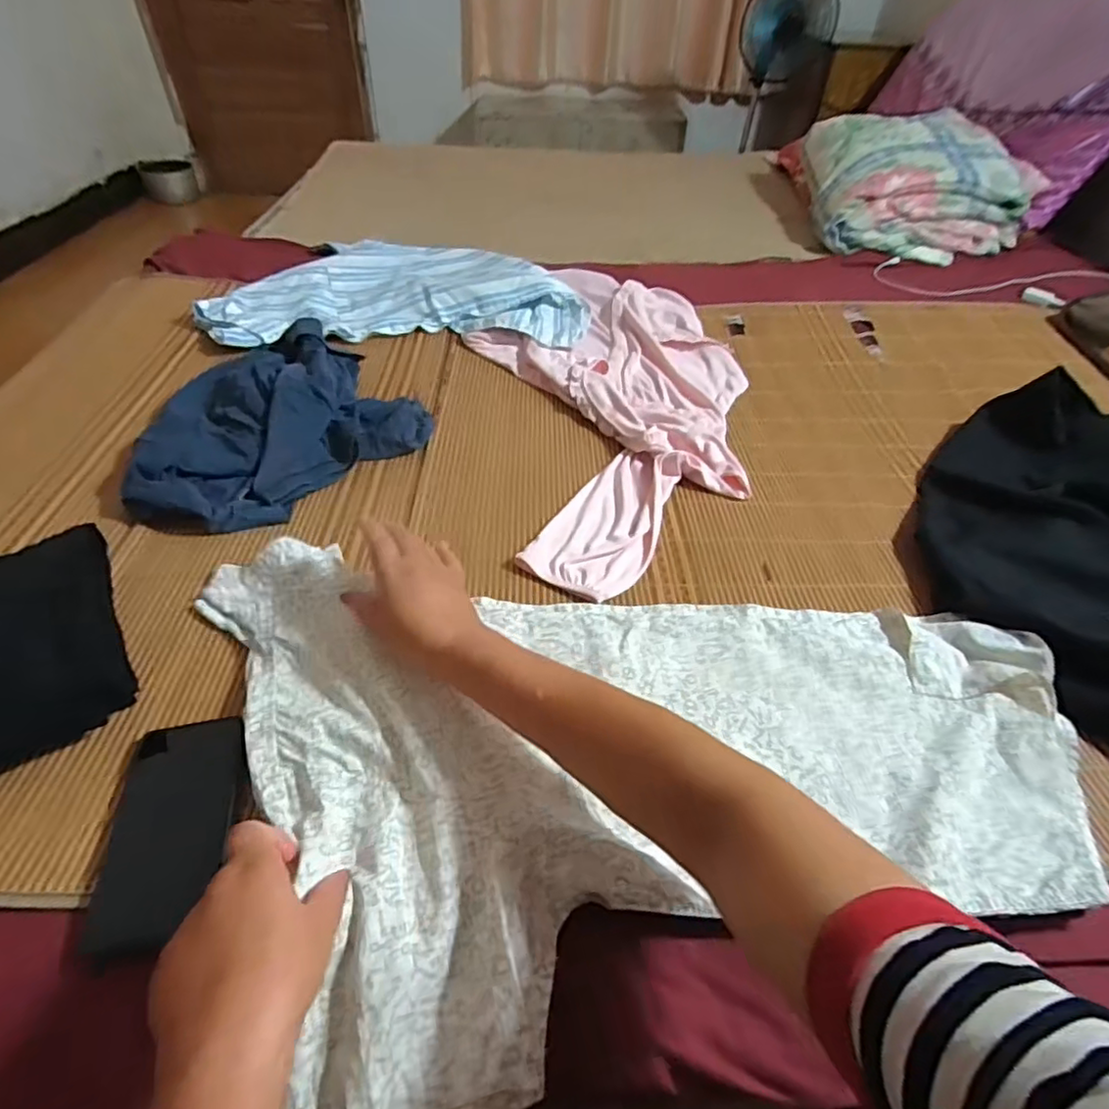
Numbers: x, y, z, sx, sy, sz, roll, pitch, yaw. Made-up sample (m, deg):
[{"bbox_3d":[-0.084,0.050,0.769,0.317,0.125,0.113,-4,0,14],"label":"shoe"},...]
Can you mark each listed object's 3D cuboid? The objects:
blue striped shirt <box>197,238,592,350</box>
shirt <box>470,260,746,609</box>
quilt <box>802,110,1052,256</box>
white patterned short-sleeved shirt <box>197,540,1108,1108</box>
[{"bbox_3d":[-0.254,-0.461,1.069,0.585,0.071,0.379,-3,44,-8],"label":"blue striped shirt"},{"bbox_3d":[0.103,-0.253,0.903,0.380,0.035,0.773,-5,45,-10],"label":"shirt"},{"bbox_3d":[0.848,-0.854,1.434,0.527,0.214,0.397,-1,45,-4],"label":"quilt"},{"bbox_3d":[0.075,0.139,0.503,0.674,0.062,0.419,-4,44,-11],"label":"white patterned short-sleeved shirt"}]

